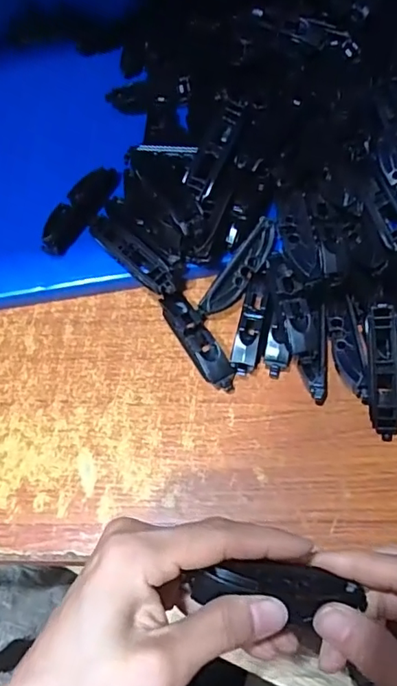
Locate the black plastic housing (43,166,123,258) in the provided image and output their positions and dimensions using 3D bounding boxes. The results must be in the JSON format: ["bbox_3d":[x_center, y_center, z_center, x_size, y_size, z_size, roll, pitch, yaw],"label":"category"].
[{"bbox_3d":[-0.087,-0.097,0.387,0.027,0.015,0.081,18,65,13],"label":"black plastic housing"}]

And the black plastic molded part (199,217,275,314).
[{"bbox_3d":[0.029,-0.050,0.363,0.019,0.008,0.074,36,90,20],"label":"black plastic molded part"}]

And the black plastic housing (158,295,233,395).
[{"bbox_3d":[-0.001,-0.003,0.353,0.017,0.024,0.075,-29,64,-11],"label":"black plastic housing"}]

